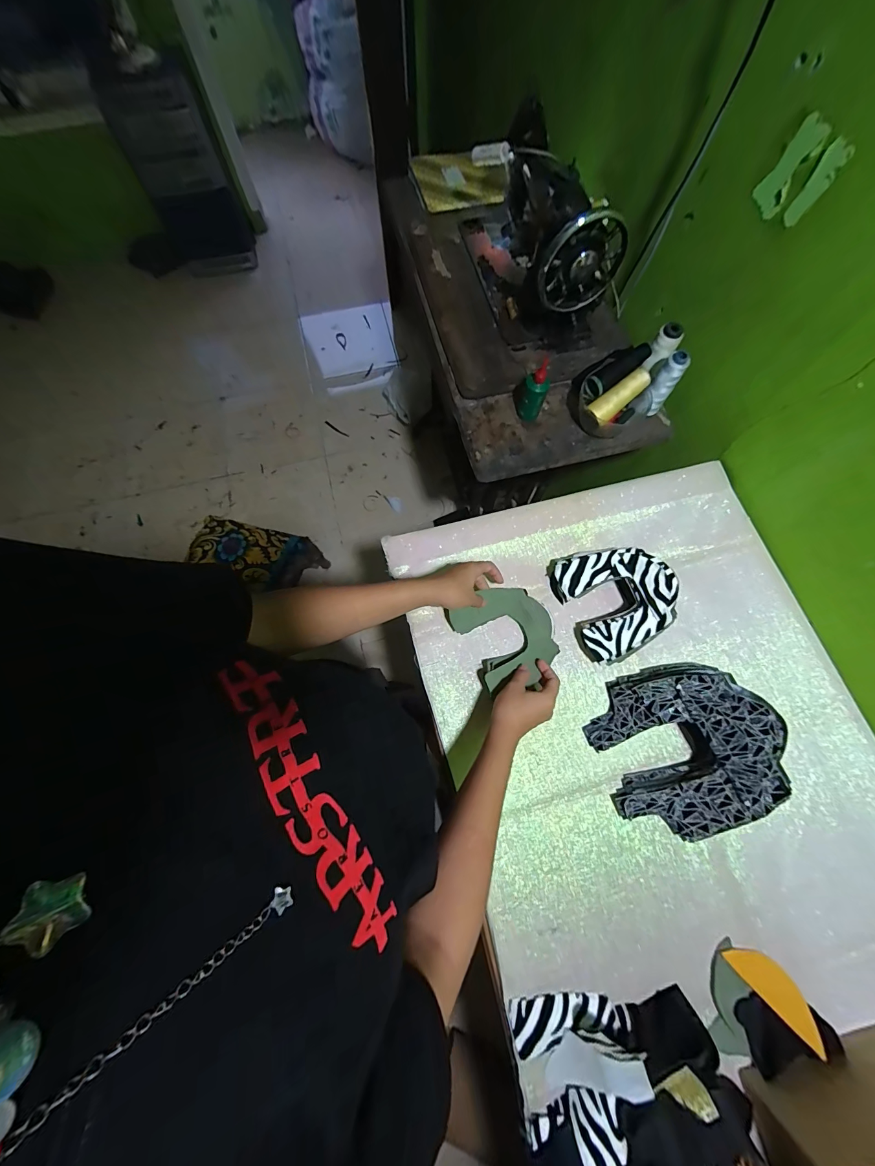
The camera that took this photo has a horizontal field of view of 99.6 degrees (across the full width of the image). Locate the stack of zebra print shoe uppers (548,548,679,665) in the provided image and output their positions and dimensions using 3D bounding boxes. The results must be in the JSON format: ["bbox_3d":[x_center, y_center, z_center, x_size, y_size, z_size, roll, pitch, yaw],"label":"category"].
[{"bbox_3d":[0.272,0.020,0.560,0.150,0.061,0.176,-18,74,-4],"label":"stack of zebra print shoe uppers"}]

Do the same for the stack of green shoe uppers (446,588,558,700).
[{"bbox_3d":[0.109,0.076,0.551,0.140,0.051,0.144,-29,75,-7],"label":"stack of green shoe uppers"}]

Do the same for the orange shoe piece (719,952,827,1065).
[{"bbox_3d":[0.397,0.473,0.433,0.043,0.008,0.100,-36,58,-23],"label":"orange shoe piece"}]

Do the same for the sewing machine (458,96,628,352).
[{"bbox_3d":[0.171,-0.671,0.691,0.153,0.212,0.398,-16,74,-3],"label":"sewing machine"}]

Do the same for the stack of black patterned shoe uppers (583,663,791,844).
[{"bbox_3d":[0.328,0.215,0.483,0.214,0.094,0.202,-21,74,-5],"label":"stack of black patterned shoe uppers"}]

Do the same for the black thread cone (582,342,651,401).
[{"bbox_3d":[0.319,-0.370,0.648,0.126,0.046,0.035,-30,75,-10],"label":"black thread cone"}]

